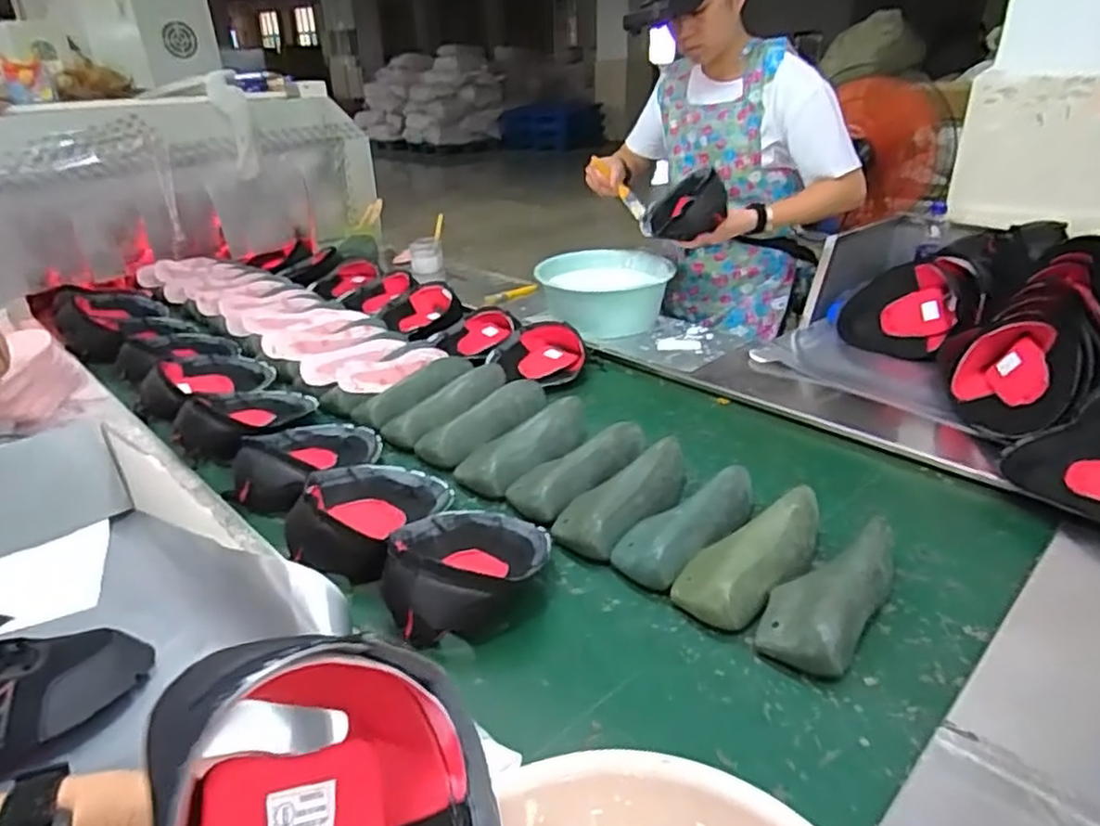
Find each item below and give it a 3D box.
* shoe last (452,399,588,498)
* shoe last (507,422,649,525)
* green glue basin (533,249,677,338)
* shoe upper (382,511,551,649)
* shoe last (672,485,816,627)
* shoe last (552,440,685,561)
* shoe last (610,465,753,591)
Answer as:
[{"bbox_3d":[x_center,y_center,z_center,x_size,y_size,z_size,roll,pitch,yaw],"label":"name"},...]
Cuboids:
[{"bbox_3d":[-0.029,0.047,1.076,0.230,0.065,0.092,-26,36,-38],"label":"shoe last"},{"bbox_3d":[0.044,0.072,1.030,0.090,0.062,0.241,23,37,39],"label":"shoe last"},{"bbox_3d":[0.125,-0.285,1.622,0.308,0.113,0.285,-6,28,-8],"label":"green glue basin"},{"bbox_3d":[-0.096,0.163,0.831,0.166,0.104,0.238,8,29,17],"label":"shoe upper"},{"bbox_3d":[0.248,0.165,0.844,0.242,0.076,0.100,-26,36,-38],"label":"shoe last"},{"bbox_3d":[0.109,0.112,0.966,0.113,0.066,0.241,23,36,39],"label":"shoe last"},{"bbox_3d":[0.178,0.137,0.907,0.237,0.074,0.094,-25,36,-37],"label":"shoe last"}]

